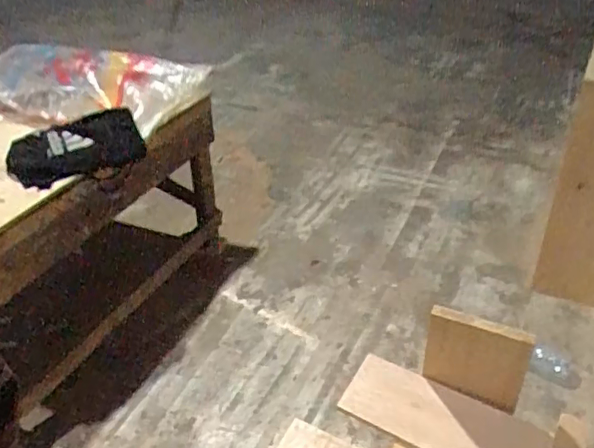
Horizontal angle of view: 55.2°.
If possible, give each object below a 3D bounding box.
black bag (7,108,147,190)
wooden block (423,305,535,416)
[{"bbox_3d":[-0.664,-0.243,1.685,0.372,0.099,0.292,-21,39,-23],"label":"black bag"},{"bbox_3d":[0.232,0.174,0.742,0.126,0.137,0.015,13,39,22],"label":"wooden block"}]

